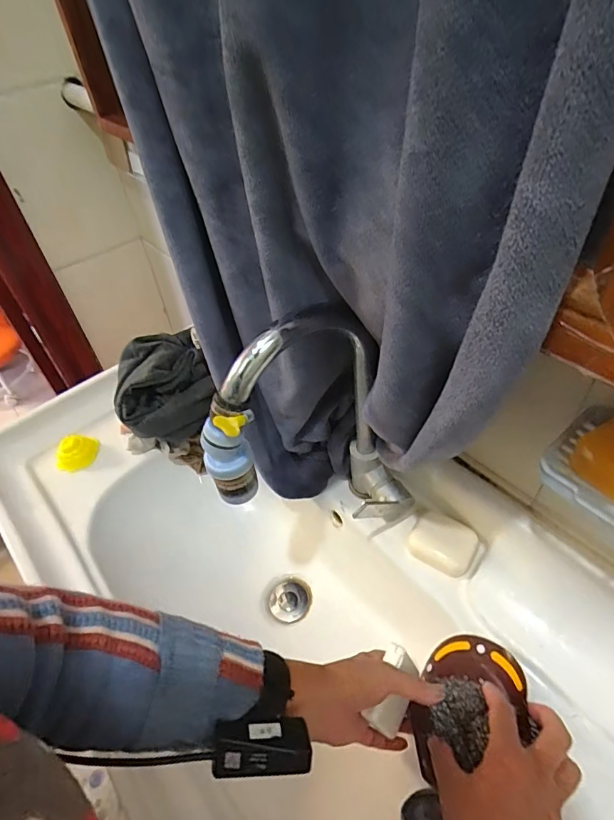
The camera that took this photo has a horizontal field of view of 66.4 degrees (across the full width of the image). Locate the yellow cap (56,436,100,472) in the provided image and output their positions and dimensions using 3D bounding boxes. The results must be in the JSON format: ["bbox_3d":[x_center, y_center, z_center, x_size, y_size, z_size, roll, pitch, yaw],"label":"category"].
[{"bbox_3d":[-0.355,0.060,0.723,0.054,0.034,0.053,-12,47,-4],"label":"yellow cap"}]

